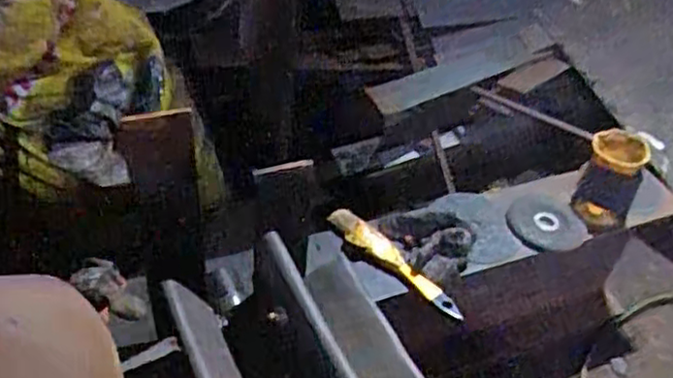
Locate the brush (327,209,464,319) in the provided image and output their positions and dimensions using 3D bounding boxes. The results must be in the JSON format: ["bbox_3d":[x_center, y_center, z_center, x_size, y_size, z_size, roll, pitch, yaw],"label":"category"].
[{"bbox_3d":[0.060,0.072,0.709,0.029,0.013,0.168,-30,55,-35],"label":"brush"}]

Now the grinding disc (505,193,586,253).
[{"bbox_3d":[0.230,0.035,0.782,0.083,0.012,0.081,5,42,-4],"label":"grinding disc"}]

